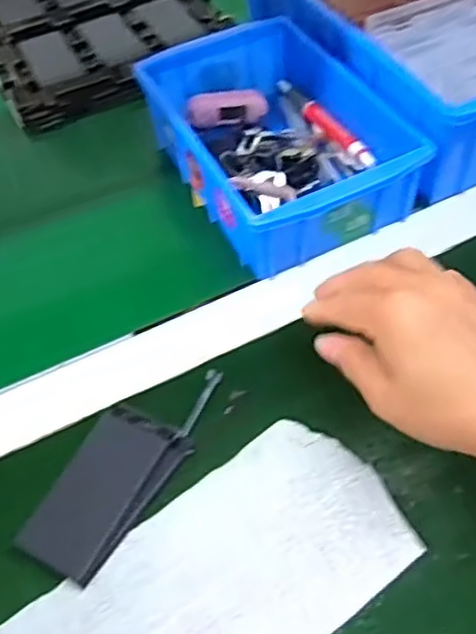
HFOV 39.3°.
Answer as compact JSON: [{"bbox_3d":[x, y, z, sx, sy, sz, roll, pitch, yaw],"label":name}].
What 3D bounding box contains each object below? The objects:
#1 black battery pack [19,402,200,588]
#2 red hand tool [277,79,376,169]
[{"bbox_3d":[-0.071,0.091,0.353,0.050,0.008,0.090,25,58,22],"label":"black battery pack"},{"bbox_3d":[0.066,-0.153,0.513,0.014,0.014,0.128,-25,55,-14],"label":"red hand tool"}]

